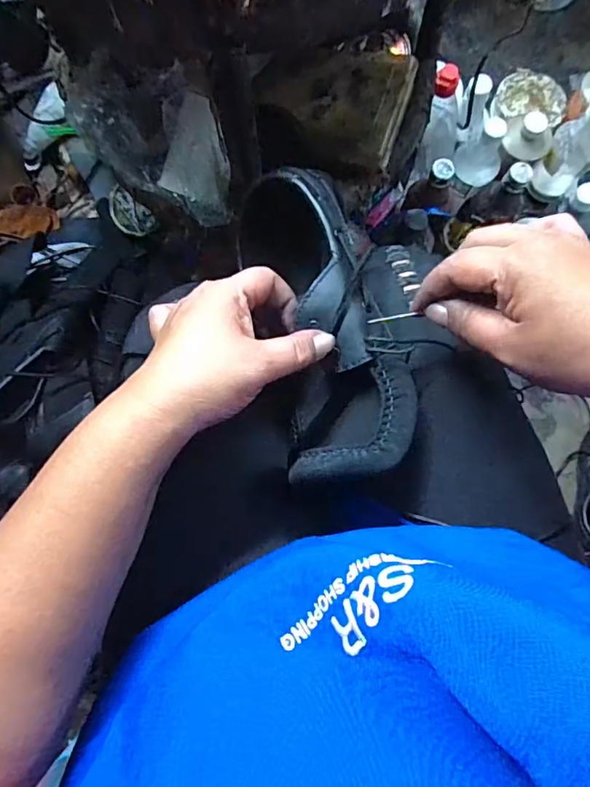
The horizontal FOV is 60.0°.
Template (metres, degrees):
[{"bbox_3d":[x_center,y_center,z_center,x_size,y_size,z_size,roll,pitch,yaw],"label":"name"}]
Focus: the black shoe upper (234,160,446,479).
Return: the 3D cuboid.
[{"bbox_3d":[0.038,-0.052,0.338,0.111,0.065,0.202,-11,81,-1],"label":"black shoe upper"}]

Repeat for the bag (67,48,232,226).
[{"bbox_3d":[-0.140,-0.252,0.489,0.205,0.063,0.099,32,82,7],"label":"bag"}]

